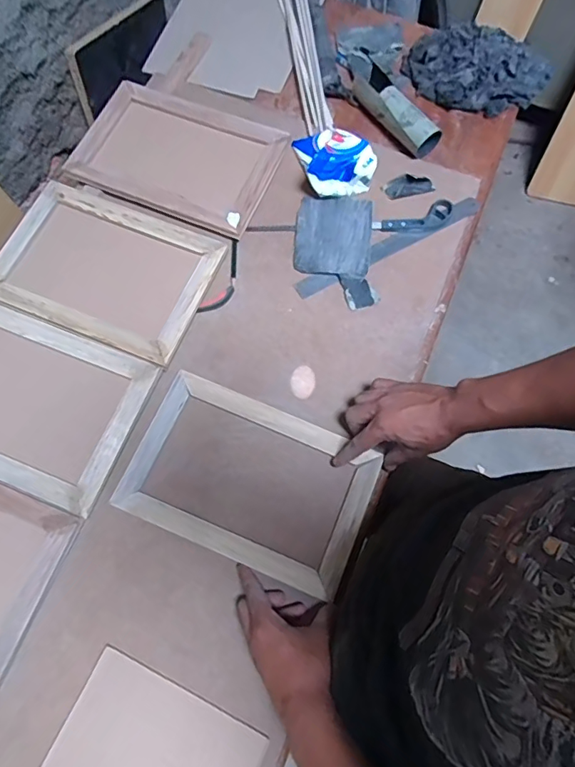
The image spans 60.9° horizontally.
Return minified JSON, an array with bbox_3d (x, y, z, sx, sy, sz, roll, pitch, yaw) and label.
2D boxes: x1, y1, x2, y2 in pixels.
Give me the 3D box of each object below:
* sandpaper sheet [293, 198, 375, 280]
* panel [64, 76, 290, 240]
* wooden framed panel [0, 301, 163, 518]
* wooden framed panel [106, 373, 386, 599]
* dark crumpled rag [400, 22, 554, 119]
[{"bbox_3d":[0.070,-0.227,0.740,0.112,0.010,0.139,8,72,0],"label":"sandpaper sheet"},{"bbox_3d":[-0.175,-0.364,0.775,0.301,0.015,0.209,21,72,4],"label":"panel"},{"bbox_3d":[-0.345,0.017,0.639,0.300,0.012,0.208,22,72,5],"label":"wooden framed panel"},{"bbox_3d":[-0.047,0.121,0.623,0.290,0.016,0.191,23,72,5],"label":"wooden framed panel"},{"bbox_3d":[0.331,-0.555,0.853,0.244,0.039,0.180,22,72,5],"label":"dark crumpled rag"}]

